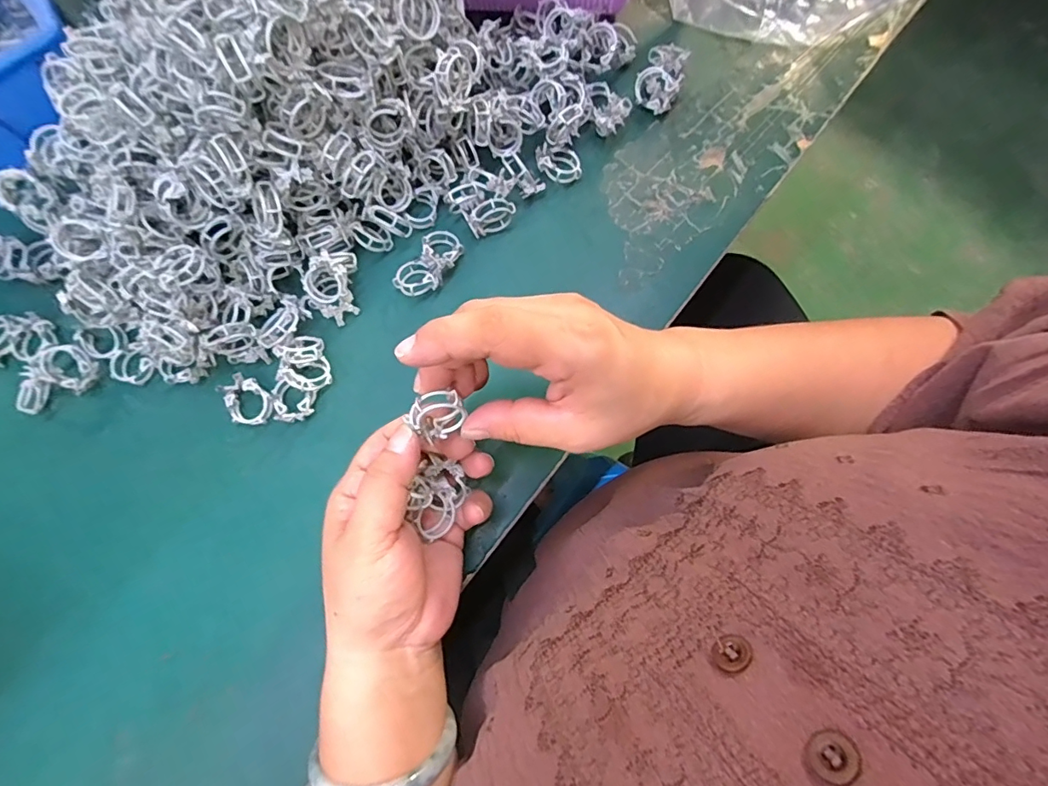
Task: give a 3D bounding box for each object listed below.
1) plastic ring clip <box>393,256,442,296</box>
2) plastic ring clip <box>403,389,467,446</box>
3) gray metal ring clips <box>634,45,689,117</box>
[{"bbox_3d":[-0.071,-0.076,0.326,0.030,0.017,0.024,-28,79,-5],"label":"plastic ring clip"},{"bbox_3d":[-0.041,0.010,0.234,0.025,0.023,0.018,-32,79,-6],"label":"plastic ring clip"},{"bbox_3d":[0.098,-0.225,0.352,0.029,0.020,0.047,22,79,6],"label":"gray metal ring clips"}]

